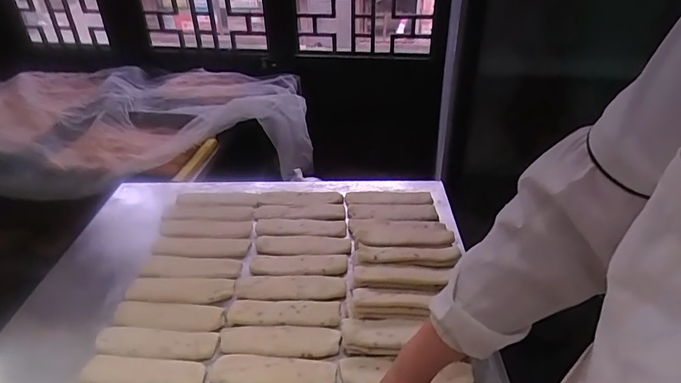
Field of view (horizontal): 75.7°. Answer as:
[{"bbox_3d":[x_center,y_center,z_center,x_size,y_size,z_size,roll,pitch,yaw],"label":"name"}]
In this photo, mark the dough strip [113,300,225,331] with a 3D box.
[{"bbox_3d":[-0.292,0.211,0.739,0.190,0.014,0.055,3,34,7],"label":"dough strip"}]

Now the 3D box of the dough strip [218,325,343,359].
[{"bbox_3d":[-0.095,0.233,0.686,0.185,0.009,0.061,1,33,3],"label":"dough strip"}]

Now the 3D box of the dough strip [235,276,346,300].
[{"bbox_3d":[-0.090,0.171,0.779,0.192,0.009,0.055,-1,33,1],"label":"dough strip"}]

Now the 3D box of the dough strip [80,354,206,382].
[{"bbox_3d":[-0.288,0.266,0.640,0.175,0.009,0.059,3,34,6],"label":"dough strip"}]

